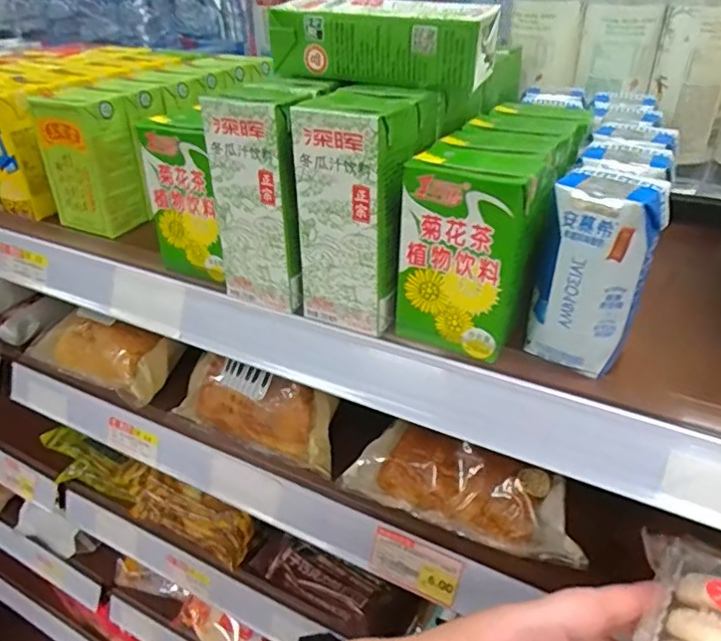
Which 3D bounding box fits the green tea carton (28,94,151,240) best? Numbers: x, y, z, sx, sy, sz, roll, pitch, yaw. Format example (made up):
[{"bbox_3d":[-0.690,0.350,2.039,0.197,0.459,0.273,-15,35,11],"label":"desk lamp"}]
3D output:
[{"bbox_3d":[-0.222,-0.128,0.484,0.081,0.112,0.050,18,39,26],"label":"green tea carton"}]

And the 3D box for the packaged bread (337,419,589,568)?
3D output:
[{"bbox_3d":[0.076,0.114,0.424,0.163,0.045,0.059,14,37,22],"label":"packaged bread"}]

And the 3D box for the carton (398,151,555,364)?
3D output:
[{"bbox_3d":[0.063,-0.038,0.333,0.071,0.105,0.050,14,37,21],"label":"carton"}]

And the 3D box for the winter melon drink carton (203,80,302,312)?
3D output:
[{"bbox_3d":[-0.053,-0.080,0.375,0.059,0.131,0.055,15,37,22],"label":"winter melon drink carton"}]

